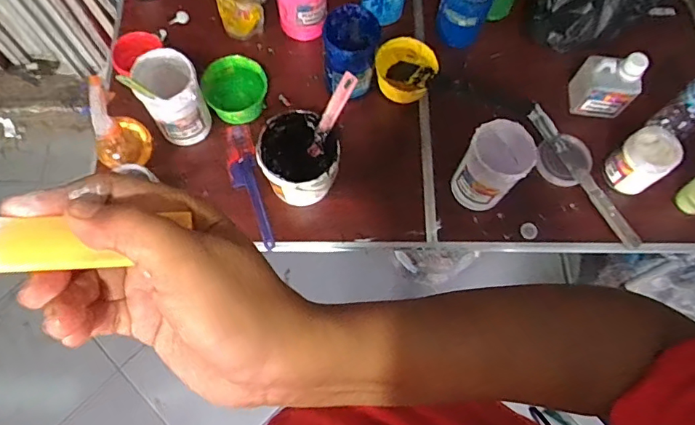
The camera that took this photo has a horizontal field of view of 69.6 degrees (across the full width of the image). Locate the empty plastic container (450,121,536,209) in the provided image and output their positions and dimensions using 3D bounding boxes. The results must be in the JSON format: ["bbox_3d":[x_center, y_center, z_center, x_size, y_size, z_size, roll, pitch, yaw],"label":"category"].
[{"bbox_3d":[0.237,-0.076,0.828,0.096,0.151,0.100,1,72,-2],"label":"empty plastic container"}]

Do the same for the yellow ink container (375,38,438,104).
[{"bbox_3d":[0.107,-0.262,0.941,0.114,0.072,0.107,1,72,-2],"label":"yellow ink container"}]

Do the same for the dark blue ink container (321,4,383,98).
[{"bbox_3d":[0.006,-0.279,0.884,0.092,0.124,0.108,5,72,0],"label":"dark blue ink container"}]

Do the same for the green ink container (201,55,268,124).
[{"bbox_3d":[-0.203,-0.219,0.916,0.112,0.072,0.122,1,72,-2],"label":"green ink container"}]

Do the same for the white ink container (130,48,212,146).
[{"bbox_3d":[-0.290,-0.190,0.838,0.092,0.137,0.101,1,72,-2],"label":"white ink container"}]

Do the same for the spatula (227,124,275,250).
[{"bbox_3d":[-0.177,-0.048,0.884,0.050,0.010,0.237,-13,73,-6],"label":"spatula"}]

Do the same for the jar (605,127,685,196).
[{"bbox_3d":[0.508,-0.094,0.858,0.080,0.112,0.085,-38,77,-13],"label":"jar"}]

